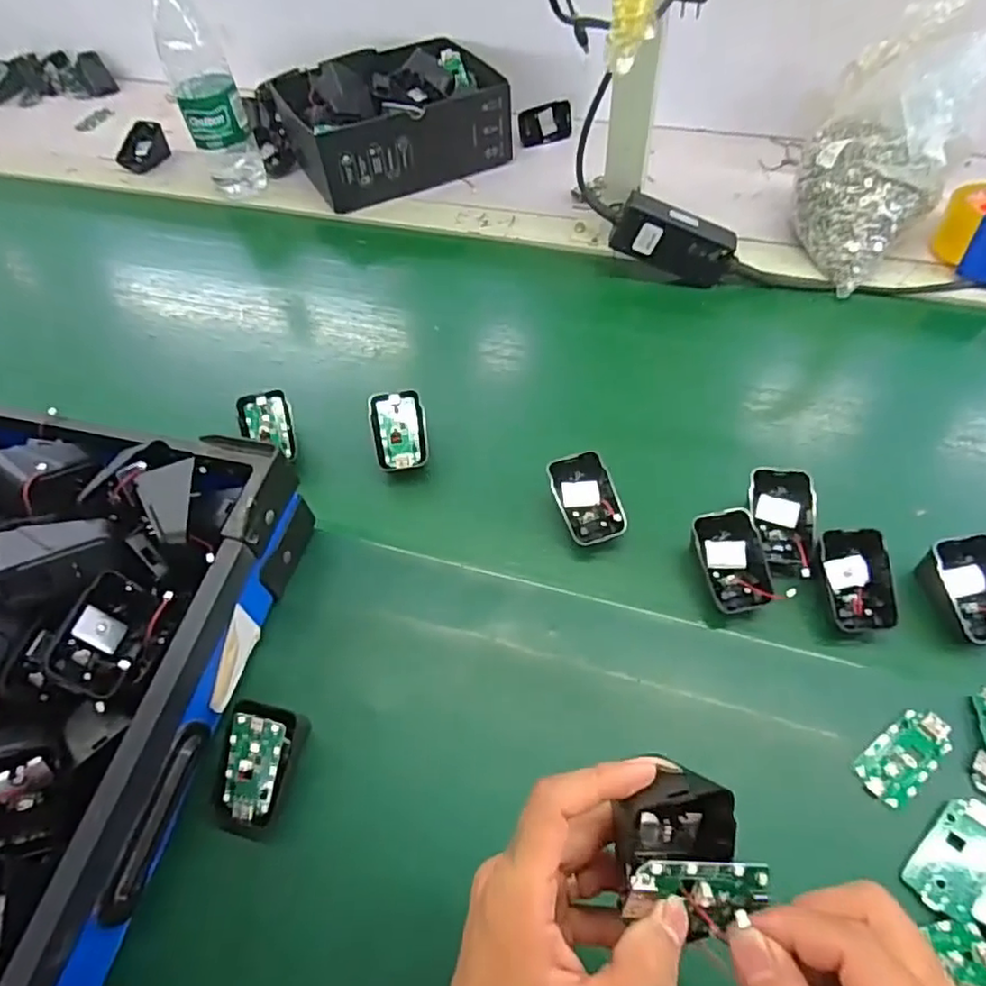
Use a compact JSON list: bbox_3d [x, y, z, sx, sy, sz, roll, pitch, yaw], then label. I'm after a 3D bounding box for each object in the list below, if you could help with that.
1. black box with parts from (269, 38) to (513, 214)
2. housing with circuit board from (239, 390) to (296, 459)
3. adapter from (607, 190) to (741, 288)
[{"bbox_3d":[-0.118,-0.458,0.781,0.249,0.095,0.182,-25,57,-12],"label":"black box with parts"},{"bbox_3d":[-0.189,-0.056,0.535,0.042,0.008,0.067,-16,75,-12],"label":"housing with circuit board"},{"bbox_3d":[0.177,-0.244,0.620,0.116,0.053,0.027,21,57,-5],"label":"adapter"}]

